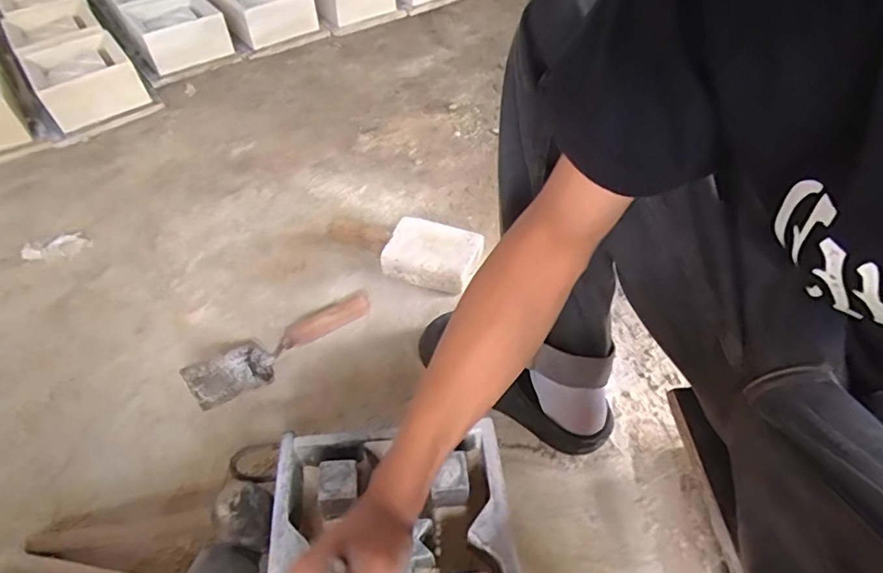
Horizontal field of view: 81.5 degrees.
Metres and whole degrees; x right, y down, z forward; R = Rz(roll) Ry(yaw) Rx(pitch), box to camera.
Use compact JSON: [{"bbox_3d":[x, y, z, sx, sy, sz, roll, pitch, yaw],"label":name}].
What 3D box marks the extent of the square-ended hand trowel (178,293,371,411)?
[{"bbox_3d":[-0.228,0.077,0.741,0.270,0.058,0.074,-35,59,-25],"label":"square-ended hand trowel"}]

